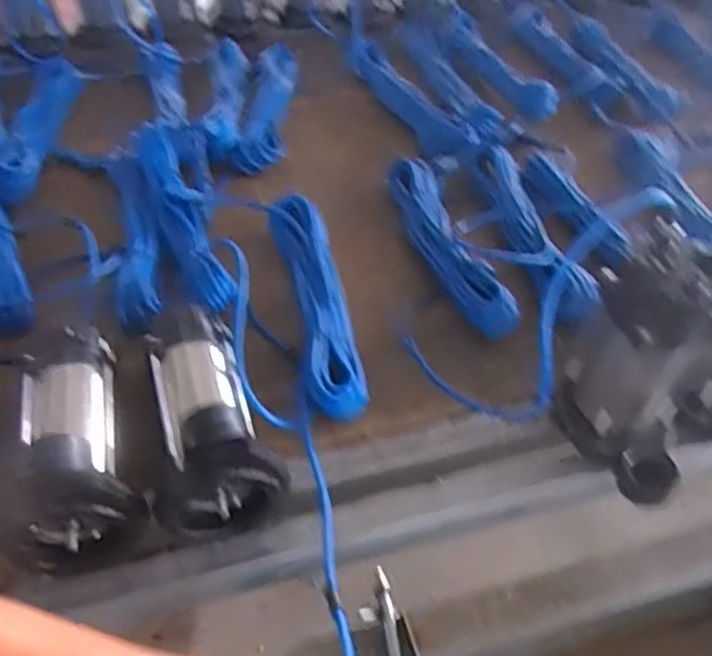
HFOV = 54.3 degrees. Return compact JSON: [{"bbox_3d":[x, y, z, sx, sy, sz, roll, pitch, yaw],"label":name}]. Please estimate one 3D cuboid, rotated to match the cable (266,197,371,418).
[{"bbox_3d":[-0.053,-0.040,0.860,0.074,0.066,0.340,-8,47,-10],"label":"cable"}]

